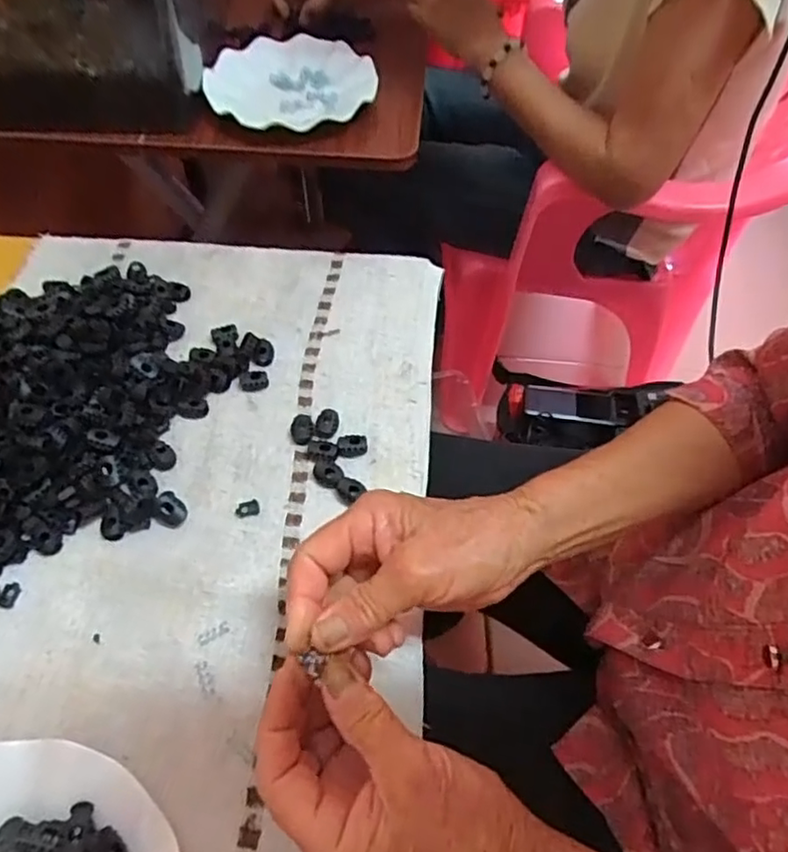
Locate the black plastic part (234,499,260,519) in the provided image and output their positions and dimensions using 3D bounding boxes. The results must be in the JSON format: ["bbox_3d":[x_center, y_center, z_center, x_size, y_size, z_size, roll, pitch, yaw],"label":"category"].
[{"bbox_3d":[-0.101,0.057,0.425,0.017,0.006,0.011,-16,54,-11],"label":"black plastic part"}]

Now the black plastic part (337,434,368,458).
[{"bbox_3d":[-0.030,0.014,0.451,0.021,0.004,0.019,0,55,-2],"label":"black plastic part"}]

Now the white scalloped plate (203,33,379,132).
[{"bbox_3d":[-0.113,-0.384,0.694,0.182,0.040,0.182,1,55,-2],"label":"white scalloped plate"}]

